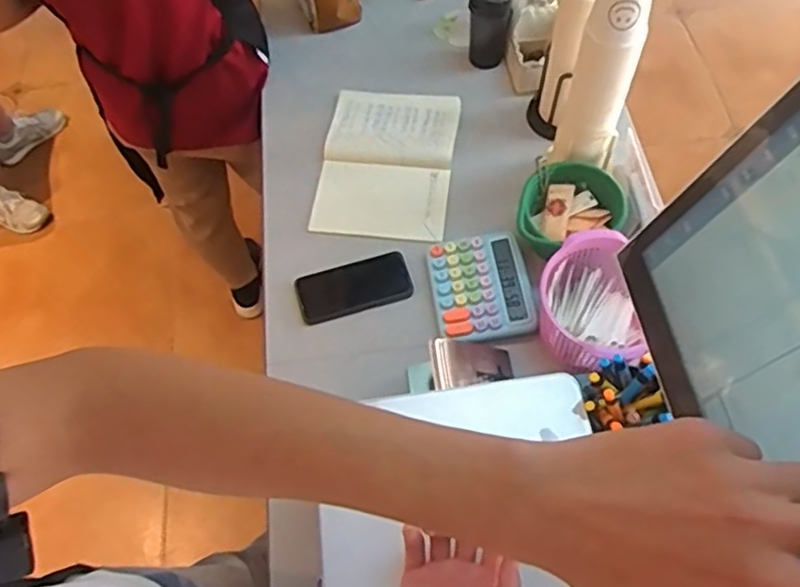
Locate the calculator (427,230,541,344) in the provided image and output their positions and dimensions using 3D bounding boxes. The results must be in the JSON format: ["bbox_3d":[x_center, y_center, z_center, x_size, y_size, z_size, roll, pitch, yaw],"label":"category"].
[{"bbox_3d":[0.116,-0.010,0.945,0.136,0.019,0.160,-8,61,-1],"label":"calculator"}]

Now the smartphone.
[{"bbox_3d":[-0.067,-0.009,0.969,0.161,0.010,0.084,-14,62,-5],"label":"smartphone"}]

